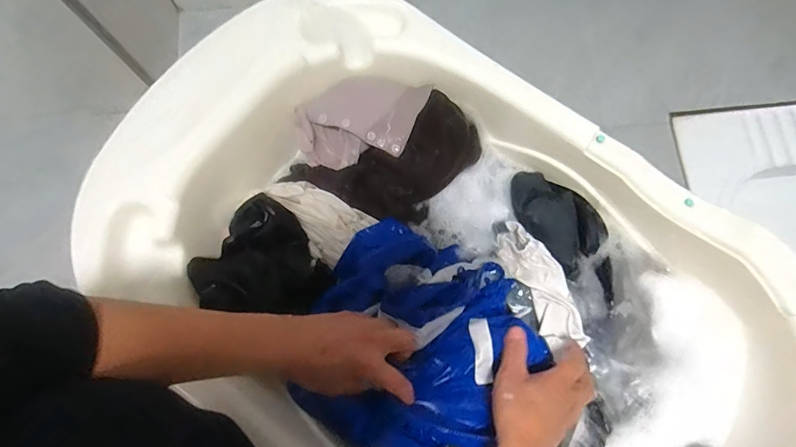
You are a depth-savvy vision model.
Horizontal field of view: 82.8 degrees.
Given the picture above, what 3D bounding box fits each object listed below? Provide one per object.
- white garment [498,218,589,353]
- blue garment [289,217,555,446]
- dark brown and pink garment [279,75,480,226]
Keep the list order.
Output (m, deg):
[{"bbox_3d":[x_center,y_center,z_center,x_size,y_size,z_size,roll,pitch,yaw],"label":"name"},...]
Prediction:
[{"bbox_3d":[0.179,0.072,0.569,0.060,0.036,0.166,-23,71,-7],"label":"white garment"},{"bbox_3d":[0.019,0.136,0.521,0.251,0.077,0.257,0,75,-1],"label":"blue garment"},{"bbox_3d":[-0.024,-0.096,0.586,0.238,0.077,0.171,18,76,7],"label":"dark brown and pink garment"}]

